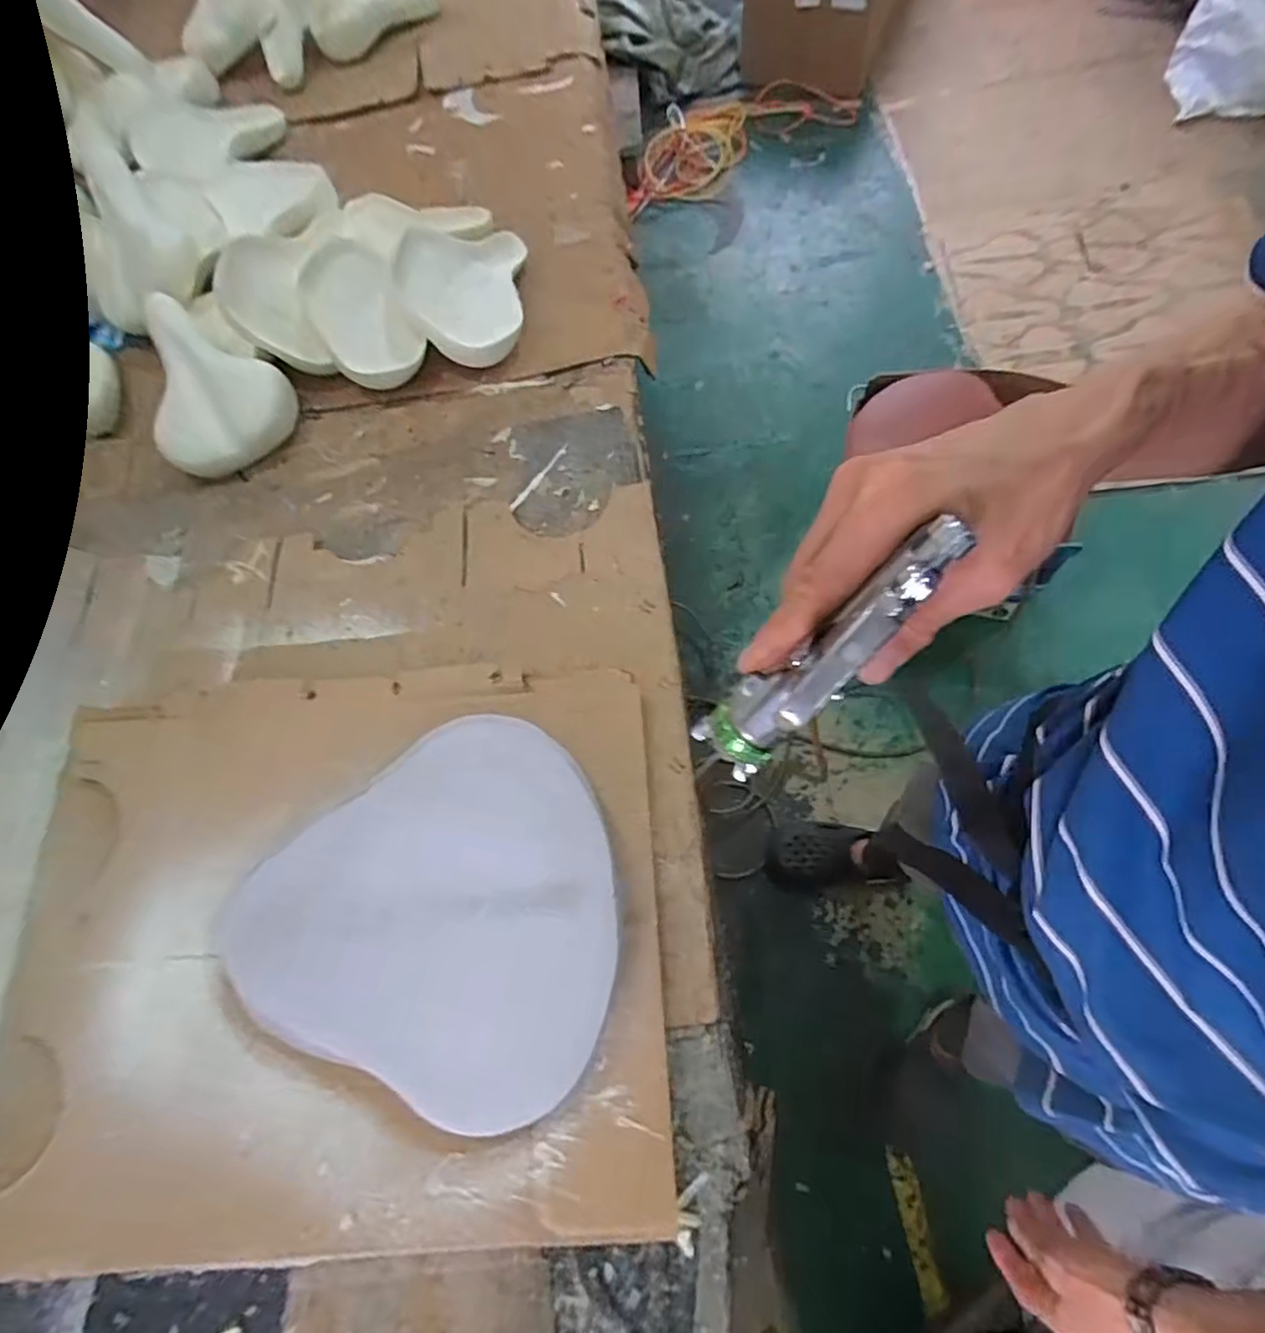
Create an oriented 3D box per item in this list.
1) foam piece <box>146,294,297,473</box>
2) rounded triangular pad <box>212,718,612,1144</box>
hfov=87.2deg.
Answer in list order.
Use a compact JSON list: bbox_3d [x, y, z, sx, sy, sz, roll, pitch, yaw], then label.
[{"bbox_3d":[-0.617,-0.386,0.941,0.222,0.108,0.185,26,70,17],"label":"foam piece"},{"bbox_3d":[-0.166,0.243,0.616,0.354,0.059,0.322,-38,69,-9],"label":"rounded triangular pad"}]

